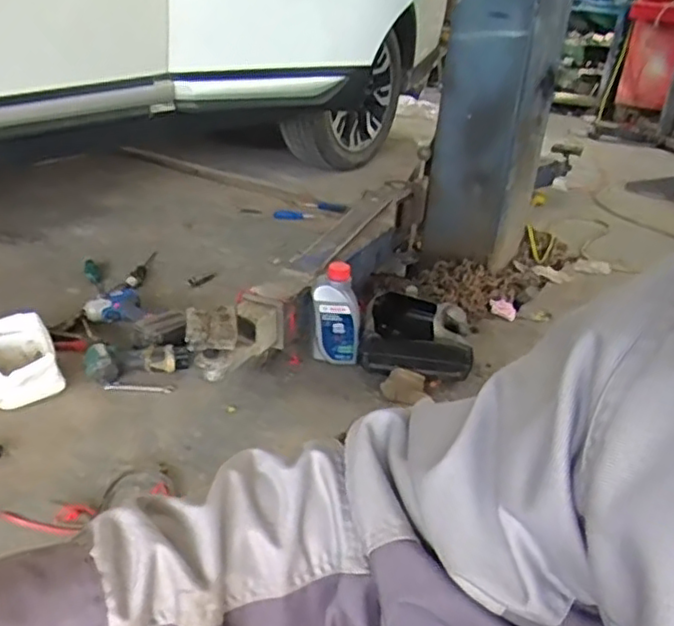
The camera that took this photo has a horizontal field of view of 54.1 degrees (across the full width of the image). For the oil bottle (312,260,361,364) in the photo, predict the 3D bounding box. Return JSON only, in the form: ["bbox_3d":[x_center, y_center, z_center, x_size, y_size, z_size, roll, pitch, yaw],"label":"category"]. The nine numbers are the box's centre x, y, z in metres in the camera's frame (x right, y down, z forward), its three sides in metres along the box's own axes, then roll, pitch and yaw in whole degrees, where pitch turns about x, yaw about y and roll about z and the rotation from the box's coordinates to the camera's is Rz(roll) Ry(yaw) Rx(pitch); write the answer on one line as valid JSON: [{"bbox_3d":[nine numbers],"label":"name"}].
[{"bbox_3d":[-0.003,0.007,1.372,0.095,0.203,0.078,3,27,-3],"label":"oil bottle"}]

